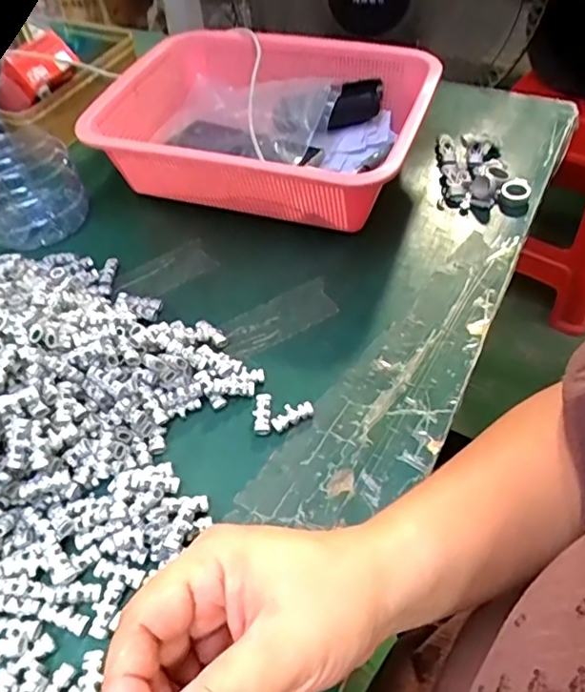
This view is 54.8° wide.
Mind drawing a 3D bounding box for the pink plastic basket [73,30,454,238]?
[{"bbox_3d":[-0.021,-0.211,0.556,0.291,0.096,0.213,15,53,16],"label":"pink plastic basket"}]

